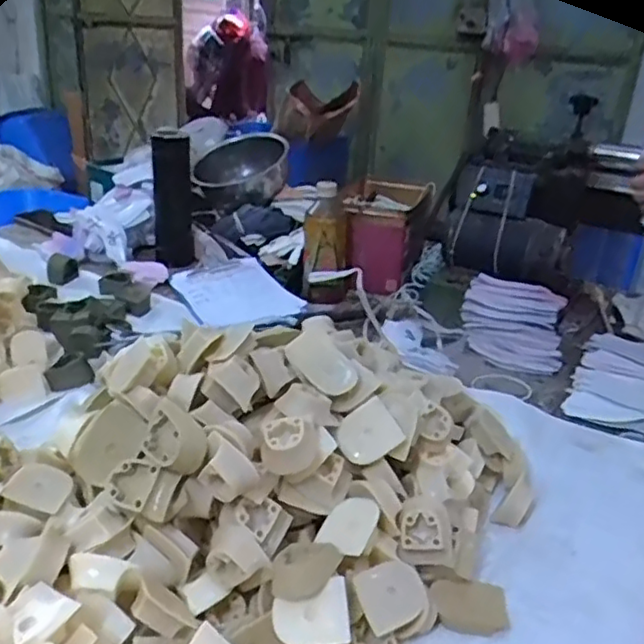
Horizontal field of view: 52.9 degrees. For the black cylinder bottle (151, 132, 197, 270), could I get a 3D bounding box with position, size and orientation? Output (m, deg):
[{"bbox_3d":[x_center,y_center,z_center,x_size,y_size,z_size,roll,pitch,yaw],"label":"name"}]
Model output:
[{"bbox_3d":[-0.252,-0.206,1.102,0.063,0.212,0.045,-8,27,-25],"label":"black cylinder bottle"}]

